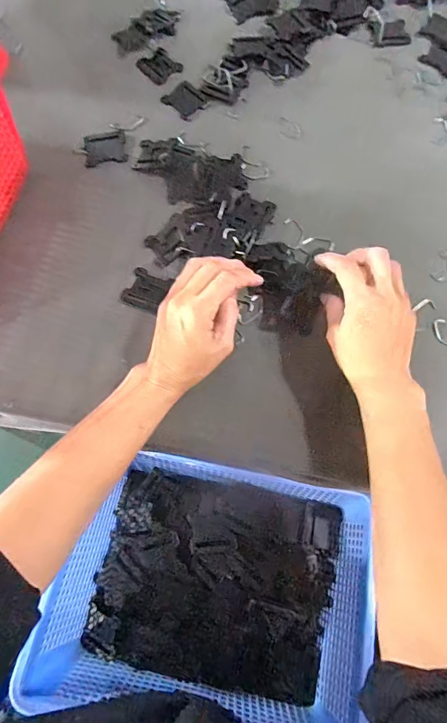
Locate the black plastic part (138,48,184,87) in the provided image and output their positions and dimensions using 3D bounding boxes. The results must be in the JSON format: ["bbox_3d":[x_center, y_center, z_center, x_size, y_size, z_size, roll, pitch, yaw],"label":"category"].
[{"bbox_3d":[-0.082,-0.382,0.502,0.049,0.004,0.055,-41,76,-11],"label":"black plastic part"}]

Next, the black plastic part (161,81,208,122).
[{"bbox_3d":[-0.046,-0.325,0.482,0.042,0.004,0.050,-43,76,-11],"label":"black plastic part"}]

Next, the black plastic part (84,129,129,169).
[{"bbox_3d":[-0.140,-0.254,0.460,0.047,0.004,0.053,-10,72,-2],"label":"black plastic part"}]

